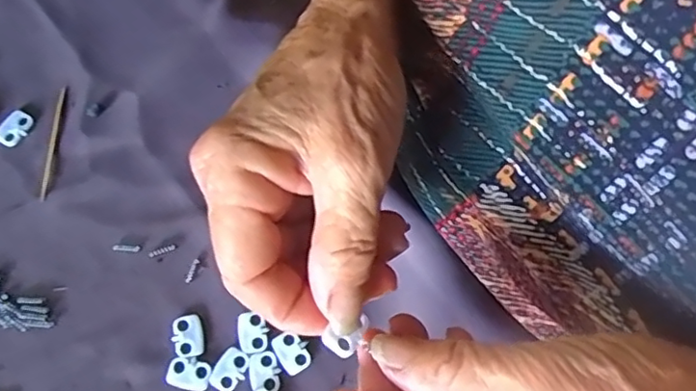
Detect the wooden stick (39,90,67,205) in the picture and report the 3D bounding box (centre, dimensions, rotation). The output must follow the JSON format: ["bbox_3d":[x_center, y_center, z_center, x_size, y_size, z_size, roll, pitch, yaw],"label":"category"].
[{"bbox_3d":[-0.146,-0.027,0.300,0.004,0.004,0.061,1,70,-2],"label":"wooden stick"}]

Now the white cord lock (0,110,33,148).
[{"bbox_3d":[-0.166,-0.033,0.300,0.012,0.004,0.019,34,72,10],"label":"white cord lock"}]

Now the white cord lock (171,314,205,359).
[{"bbox_3d":[-0.071,0.063,0.270,0.013,0.004,0.019,-14,71,-8],"label":"white cord lock"}]

